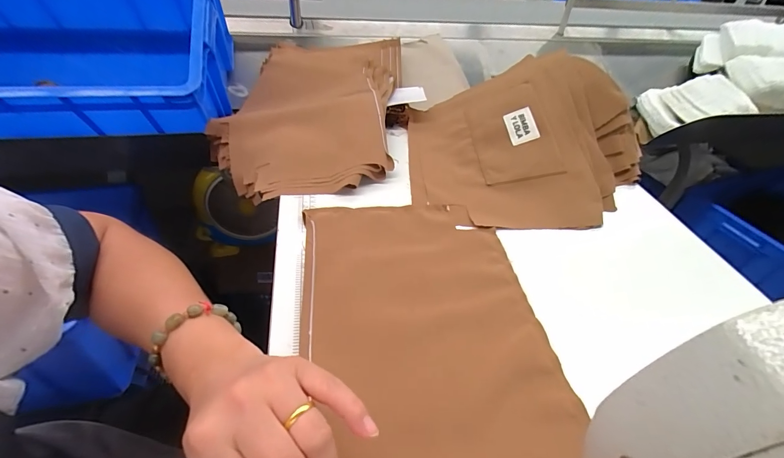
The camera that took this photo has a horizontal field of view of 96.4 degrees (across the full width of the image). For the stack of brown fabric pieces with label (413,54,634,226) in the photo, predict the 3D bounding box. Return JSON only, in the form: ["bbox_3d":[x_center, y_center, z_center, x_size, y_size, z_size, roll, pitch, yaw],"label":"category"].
[{"bbox_3d":[0.201,-0.158,0.543,0.344,0.113,0.345,-1,43,-6],"label":"stack of brown fabric pieces with label"}]

